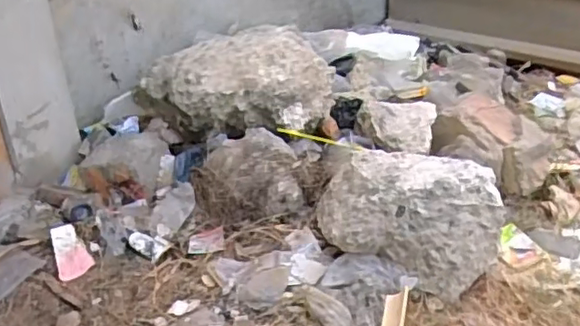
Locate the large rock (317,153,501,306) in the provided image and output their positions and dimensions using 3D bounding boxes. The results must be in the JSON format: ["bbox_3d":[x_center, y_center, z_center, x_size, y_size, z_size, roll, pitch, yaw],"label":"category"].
[{"bbox_3d":[0.223,0.090,1.203,0.326,0.219,0.257,2,31,5],"label":"large rock"}]

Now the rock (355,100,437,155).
[{"bbox_3d":[0.244,-0.085,1.430,0.183,0.081,0.143,3,30,10],"label":"rock"}]

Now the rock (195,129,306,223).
[{"bbox_3d":[-0.095,0.037,1.340,0.227,0.124,0.210,-7,30,-7],"label":"rock"}]

